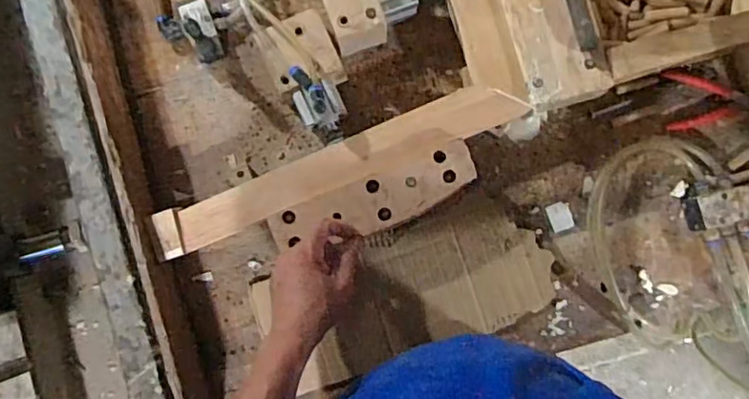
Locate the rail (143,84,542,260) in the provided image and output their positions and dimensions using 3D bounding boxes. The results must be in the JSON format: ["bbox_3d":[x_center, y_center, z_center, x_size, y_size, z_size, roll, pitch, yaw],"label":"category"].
[{"bbox_3d":[-0.042,-0.041,0.709,0.457,0.022,0.058,-22,87,-1],"label":"rail"}]

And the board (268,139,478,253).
[{"bbox_3d":[0.000,0.004,0.695,0.247,0.012,0.063,-23,87,-1],"label":"board"}]

